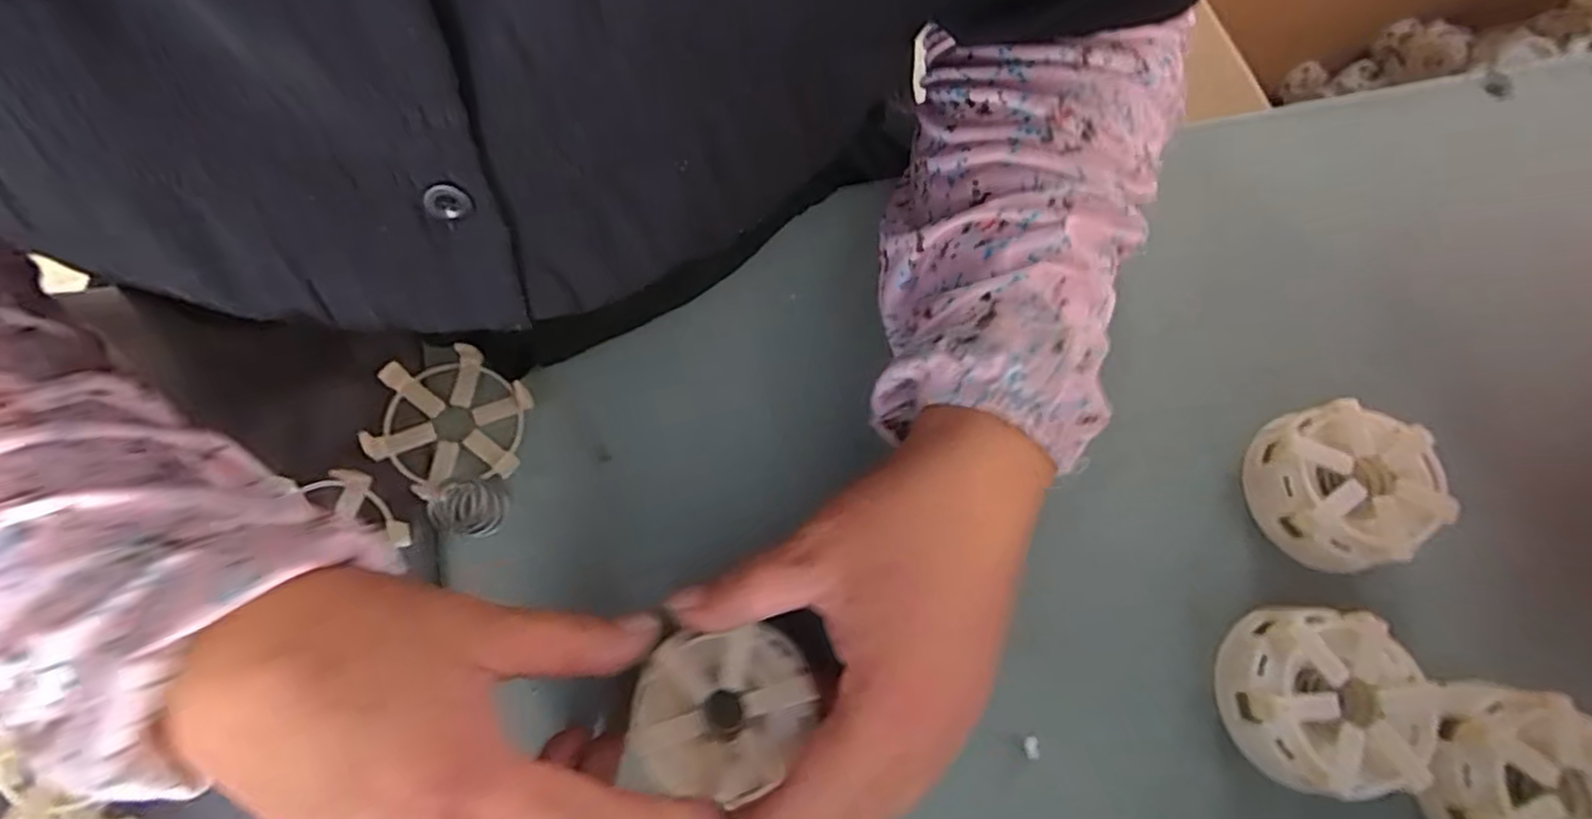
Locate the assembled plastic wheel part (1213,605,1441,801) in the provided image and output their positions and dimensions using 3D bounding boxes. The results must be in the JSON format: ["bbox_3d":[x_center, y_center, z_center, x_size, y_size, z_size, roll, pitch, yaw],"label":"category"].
[{"bbox_3d":[0.202,0.109,0.266,0.063,0.028,0.064,-7,73,-4],"label":"assembled plastic wheel part"}]

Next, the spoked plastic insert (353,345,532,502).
[{"bbox_3d":[-0.147,0.005,0.293,0.064,0.018,0.057,-22,74,-8],"label":"spoked plastic insert"}]

